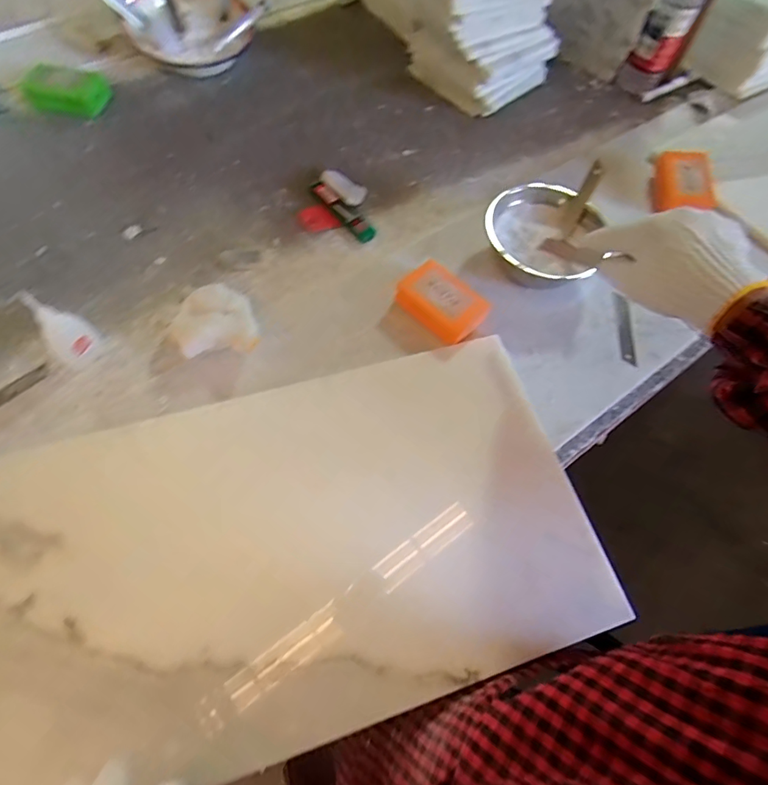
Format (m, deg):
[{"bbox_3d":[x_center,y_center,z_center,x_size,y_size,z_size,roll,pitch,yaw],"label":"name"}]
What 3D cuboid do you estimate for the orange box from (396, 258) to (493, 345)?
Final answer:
[{"bbox_3d":[0.065,-0.104,0.533,0.098,0.037,0.063,42,68,16],"label":"orange box"}]

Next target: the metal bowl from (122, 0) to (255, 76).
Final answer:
[{"bbox_3d":[-0.300,-0.572,0.719,0.188,0.092,0.185,-14,66,-9],"label":"metal bowl"}]

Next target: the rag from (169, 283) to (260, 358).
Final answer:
[{"bbox_3d":[-0.181,-0.082,0.513,0.094,0.034,0.100,0,63,-3],"label":"rag"}]

